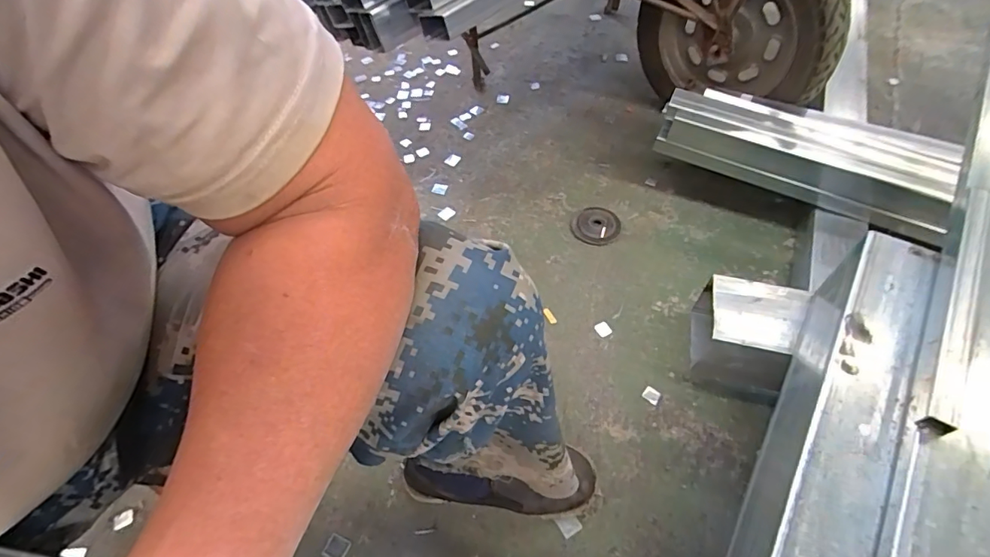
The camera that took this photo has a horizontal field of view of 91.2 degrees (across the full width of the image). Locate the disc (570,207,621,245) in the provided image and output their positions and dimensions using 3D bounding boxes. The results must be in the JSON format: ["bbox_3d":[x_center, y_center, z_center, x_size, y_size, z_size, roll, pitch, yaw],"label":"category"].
[{"bbox_3d":[0.191,-0.102,0.922,0.087,0.018,0.093,-2,55,3],"label":"disc"}]

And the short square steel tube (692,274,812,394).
[{"bbox_3d":[0.318,0.071,0.624,0.109,0.096,0.104,16,58,15],"label":"short square steel tube"}]

